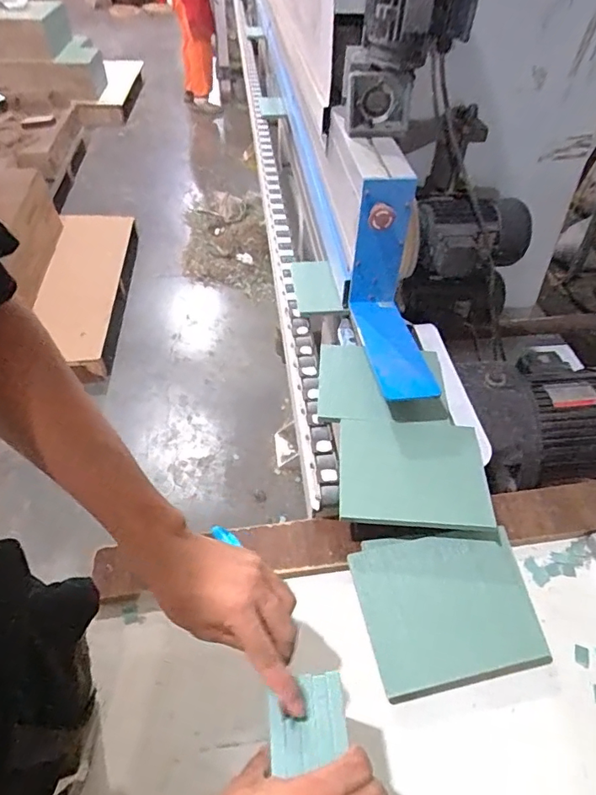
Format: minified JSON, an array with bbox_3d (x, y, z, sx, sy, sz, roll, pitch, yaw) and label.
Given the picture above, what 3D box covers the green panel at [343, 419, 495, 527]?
[{"bbox_3d":[0.147,0.095,0.655,0.181,0.012,0.156,1,43,4],"label":"green panel"}]

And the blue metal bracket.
[{"bbox_3d":[0.138,-0.147,0.703,0.080,0.213,0.253,-4,47,-5],"label":"blue metal bracket"}]

